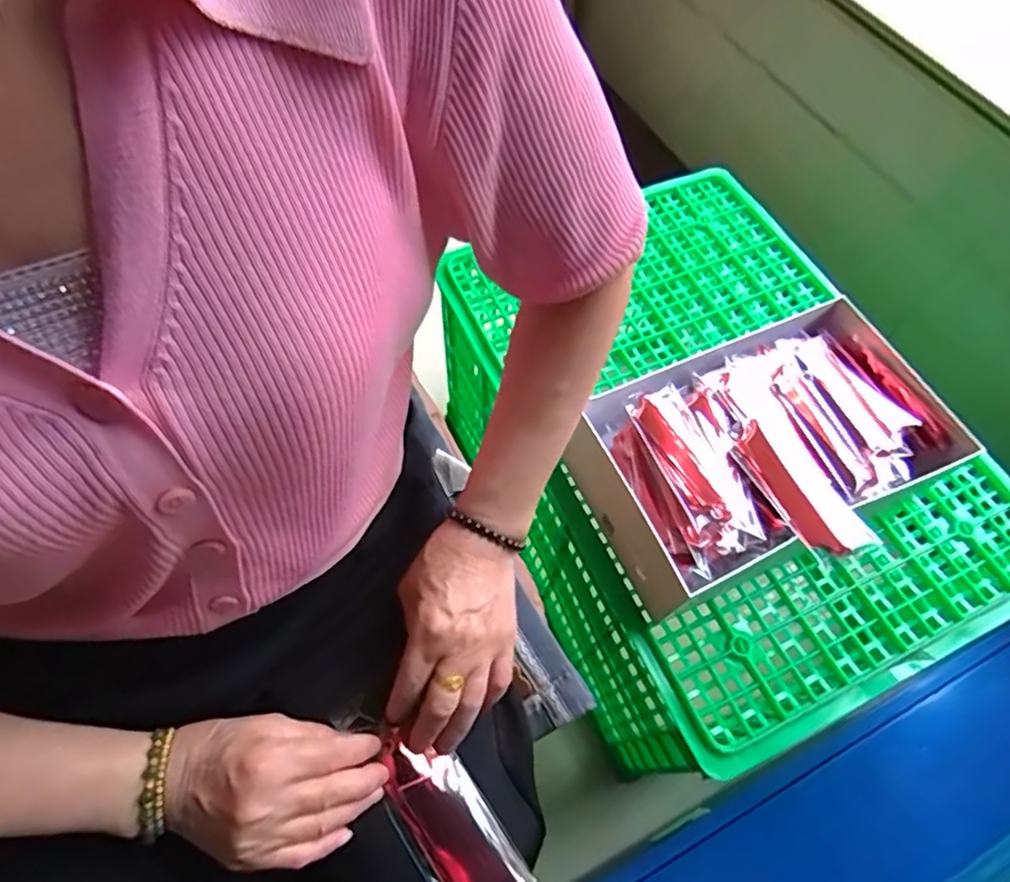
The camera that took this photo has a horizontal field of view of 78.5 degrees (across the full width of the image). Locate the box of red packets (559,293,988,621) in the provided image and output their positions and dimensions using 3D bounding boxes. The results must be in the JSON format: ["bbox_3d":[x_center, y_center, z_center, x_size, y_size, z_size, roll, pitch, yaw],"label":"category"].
[{"bbox_3d":[0.243,0.019,0.608,0.318,0.115,0.227,-19,64,-11],"label":"box of red packets"}]

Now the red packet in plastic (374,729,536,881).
[{"bbox_3d":[-0.033,0.246,0.385,0.052,0.032,0.137,-35,73,-18],"label":"red packet in plastic"}]

